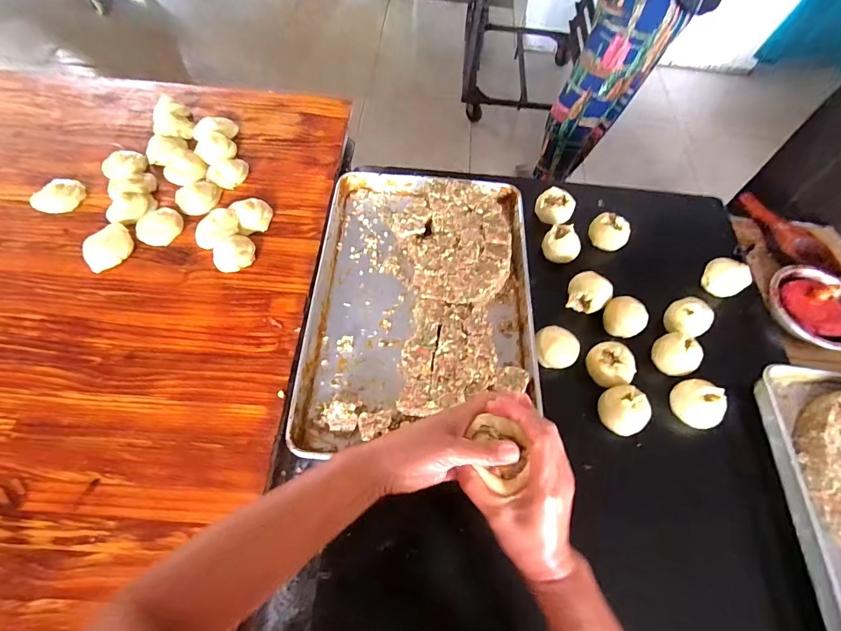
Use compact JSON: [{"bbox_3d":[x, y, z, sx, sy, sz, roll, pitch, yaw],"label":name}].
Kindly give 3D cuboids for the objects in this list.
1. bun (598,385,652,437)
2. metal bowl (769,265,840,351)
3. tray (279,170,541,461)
[{"bbox_3d":[0.340,0.161,0.661,0.066,0.059,0.078,-18,65,-12],"label":"bun"},{"bbox_3d":[0.803,-0.014,0.791,0.186,0.042,0.186,1,63,-3],"label":"metal bowl"},{"bbox_3d":[0.005,-0.044,0.750,0.406,0.064,0.598,3,63,-2],"label":"tray"}]

